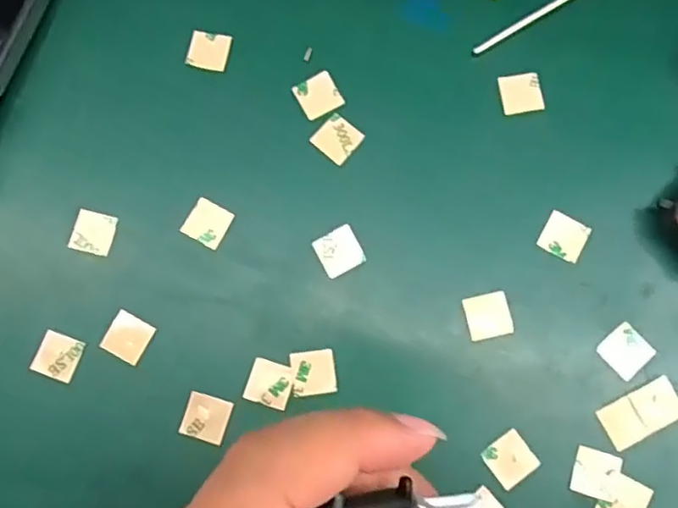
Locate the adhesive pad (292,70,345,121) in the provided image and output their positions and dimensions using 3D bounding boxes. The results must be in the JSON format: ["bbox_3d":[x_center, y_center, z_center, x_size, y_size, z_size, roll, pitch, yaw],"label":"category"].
[{"bbox_3d":[-0.008,-0.062,0.239,0.016,0.004,0.016,-28,81,-4],"label":"adhesive pad"}]

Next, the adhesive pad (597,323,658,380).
[{"bbox_3d":[0.102,0.035,0.220,0.016,0.004,0.015,-41,82,-6],"label":"adhesive pad"}]

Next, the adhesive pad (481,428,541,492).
[{"bbox_3d":[0.060,0.071,0.214,0.015,0.004,0.015,-37,81,-6],"label":"adhesive pad"}]

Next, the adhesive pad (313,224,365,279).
[{"bbox_3d":[0.000,-0.001,0.228,0.015,0.004,0.015,-27,81,-4],"label":"adhesive pad"}]

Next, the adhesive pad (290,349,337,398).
[{"bbox_3d":[-0.009,0.042,0.221,0.015,0.004,0.015,-7,80,-1],"label":"adhesive pad"}]

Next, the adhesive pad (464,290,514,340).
[{"bbox_3d":[0.054,0.022,0.223,0.017,0.004,0.016,-12,80,-1],"label":"adhesive pad"}]

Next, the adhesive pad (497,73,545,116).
[{"bbox_3d":[0.070,-0.062,0.238,0.016,0.004,0.015,-9,80,-1],"label":"adhesive pad"}]

